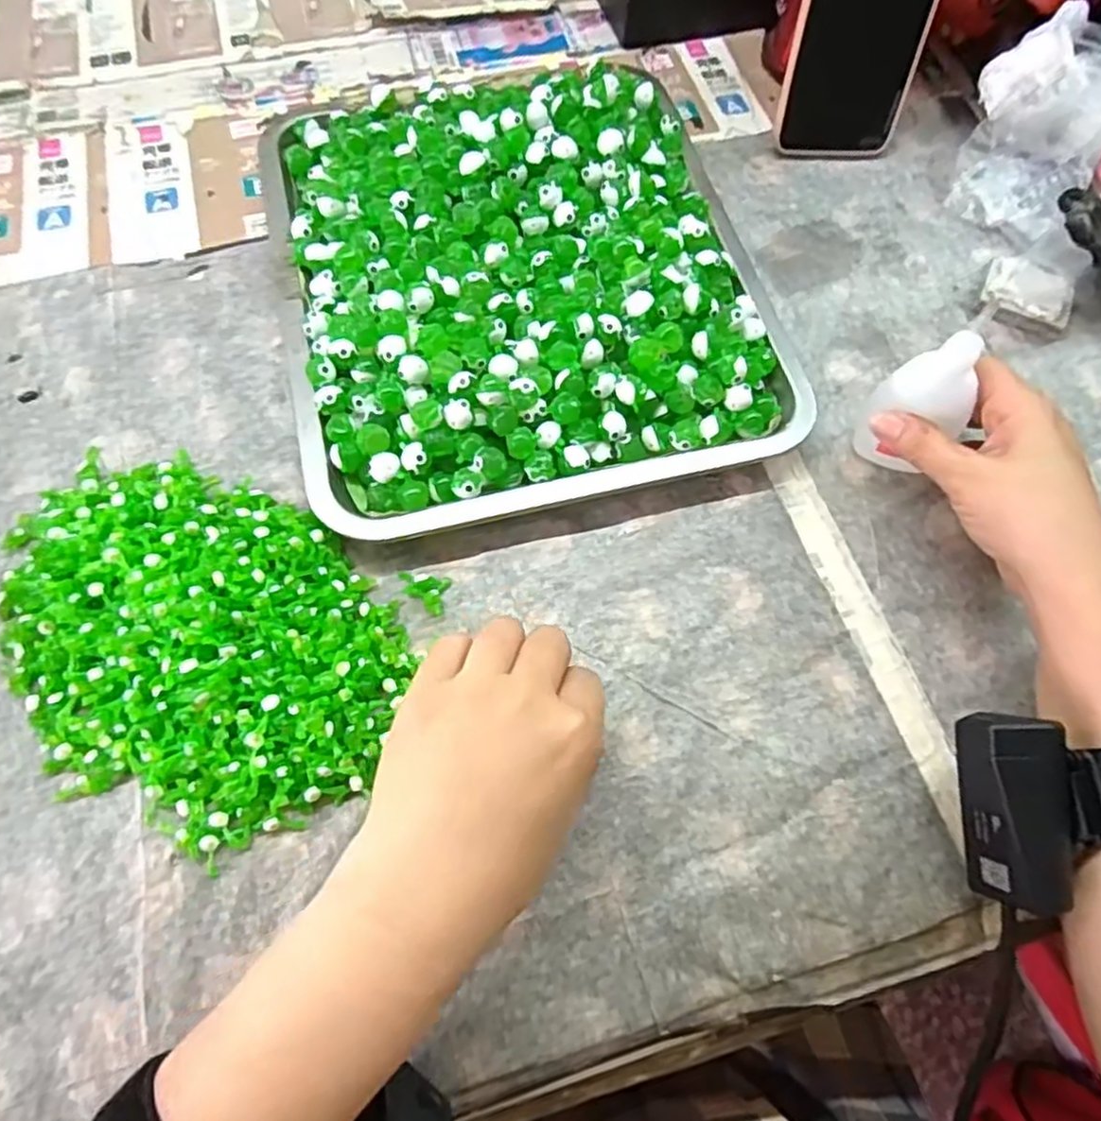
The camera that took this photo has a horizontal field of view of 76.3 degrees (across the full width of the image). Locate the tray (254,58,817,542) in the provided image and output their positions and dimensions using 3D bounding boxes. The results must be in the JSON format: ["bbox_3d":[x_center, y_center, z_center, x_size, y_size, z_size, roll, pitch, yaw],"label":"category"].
[{"bbox_3d":[-0.019,-0.166,0.394,0.258,0.044,0.290,-13,68,-7],"label":"tray"}]

